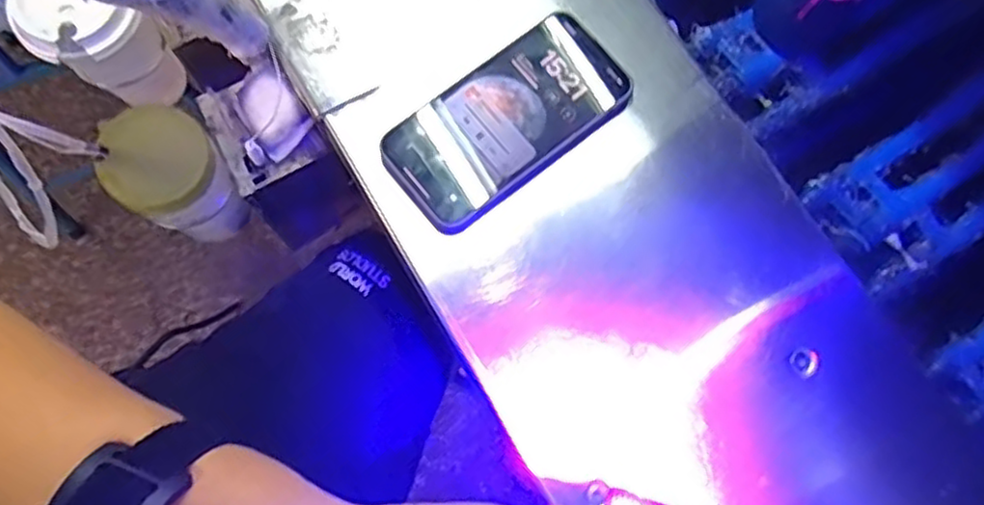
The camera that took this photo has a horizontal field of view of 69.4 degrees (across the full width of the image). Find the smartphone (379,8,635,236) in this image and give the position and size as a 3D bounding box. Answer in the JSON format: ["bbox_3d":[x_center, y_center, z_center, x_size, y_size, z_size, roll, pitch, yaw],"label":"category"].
[{"bbox_3d":[0.011,-0.087,0.466,0.163,0.016,0.081,-40,80,-6],"label":"smartphone"}]

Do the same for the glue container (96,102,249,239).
[{"bbox_3d":[-0.231,-0.054,0.529,0.070,0.111,0.065,0,78,2],"label":"glue container"}]

